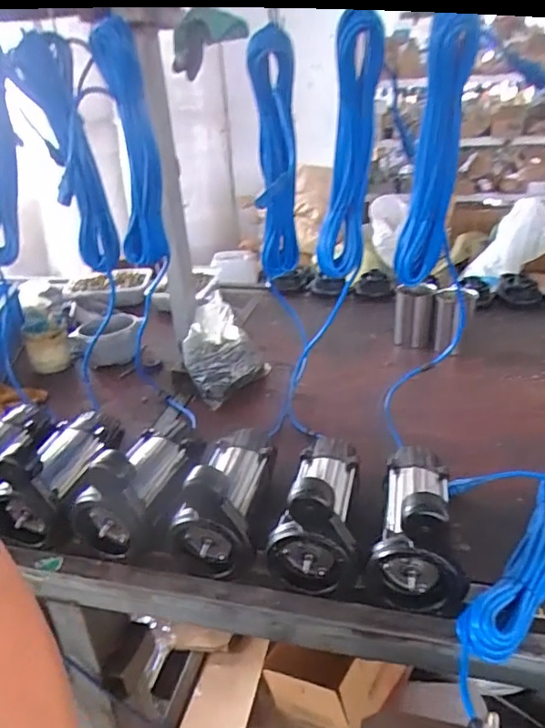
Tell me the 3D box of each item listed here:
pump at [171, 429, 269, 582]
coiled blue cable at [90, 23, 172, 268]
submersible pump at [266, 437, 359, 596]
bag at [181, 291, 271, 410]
[{"bbox_3d":[-0.063,0.180,0.811,0.104,0.160,0.210,4,29,15],"label":"pump"},{"bbox_3d":[-0.222,-0.307,0.890,0.071,0.443,0.103,-10,60,-12],"label":"coiled blue cable"},{"bbox_3d":[0.071,0.180,0.782,0.114,0.161,0.225,4,28,13],"label":"submersible pump"},{"bbox_3d":[-0.100,-0.034,1.161,0.171,0.165,0.146,-3,28,0],"label":"bag"}]

